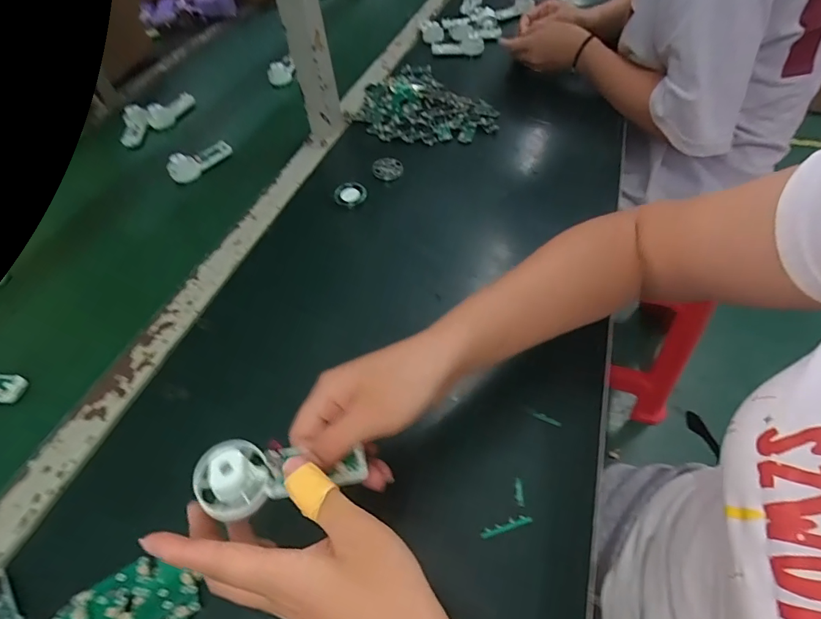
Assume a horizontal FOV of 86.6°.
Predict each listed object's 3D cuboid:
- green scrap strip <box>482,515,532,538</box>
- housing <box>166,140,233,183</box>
[{"bbox_3d":[0.068,0.154,0.311,0.038,0.004,0.007,-15,52,-8],"label":"green scrap strip"},{"bbox_3d":[-0.304,-0.219,0.630,0.093,0.033,0.032,-37,57,-23],"label":"housing"}]

